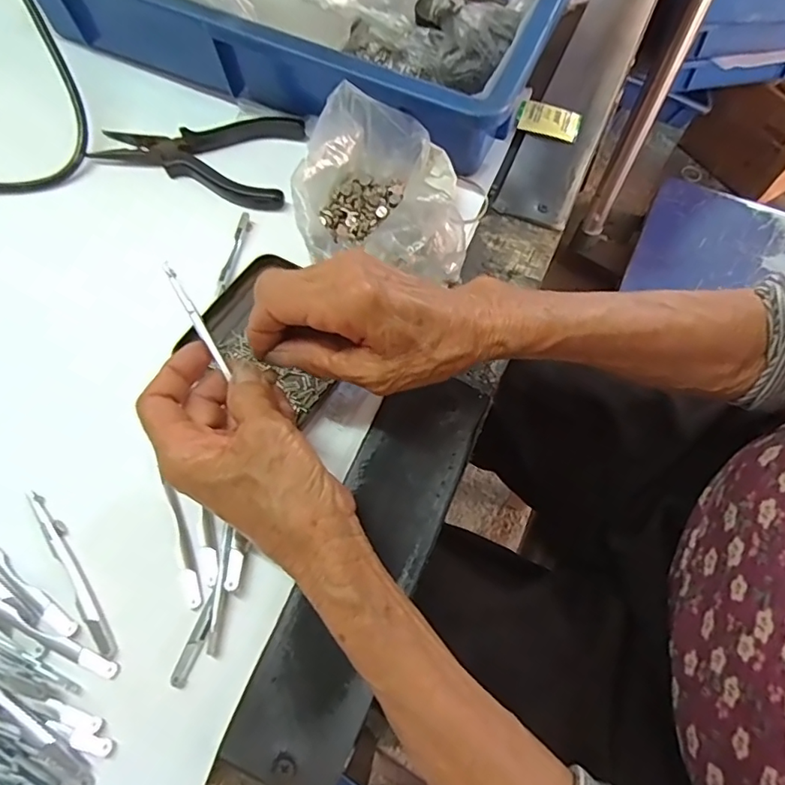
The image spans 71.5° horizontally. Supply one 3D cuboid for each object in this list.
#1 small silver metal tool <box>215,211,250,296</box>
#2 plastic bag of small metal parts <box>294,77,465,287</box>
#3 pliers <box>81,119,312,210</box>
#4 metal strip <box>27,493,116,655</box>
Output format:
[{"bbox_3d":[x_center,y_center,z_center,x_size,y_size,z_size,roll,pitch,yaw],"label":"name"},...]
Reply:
[{"bbox_3d":[-0.108,-0.096,0.371,0.007,0.007,0.073,7,65,5],"label":"small silver metal tool"},{"bbox_3d":[-0.007,-0.126,0.354,0.105,0.061,0.114,-2,64,0],"label":"plastic bag of small metal parts"},{"bbox_3d":[-0.138,-0.187,0.408,0.156,0.012,0.080,20,66,10],"label":"pliers"},{"bbox_3d":[-0.166,0.090,0.282,0.010,0.004,0.100,-35,69,-15],"label":"metal strip"}]

